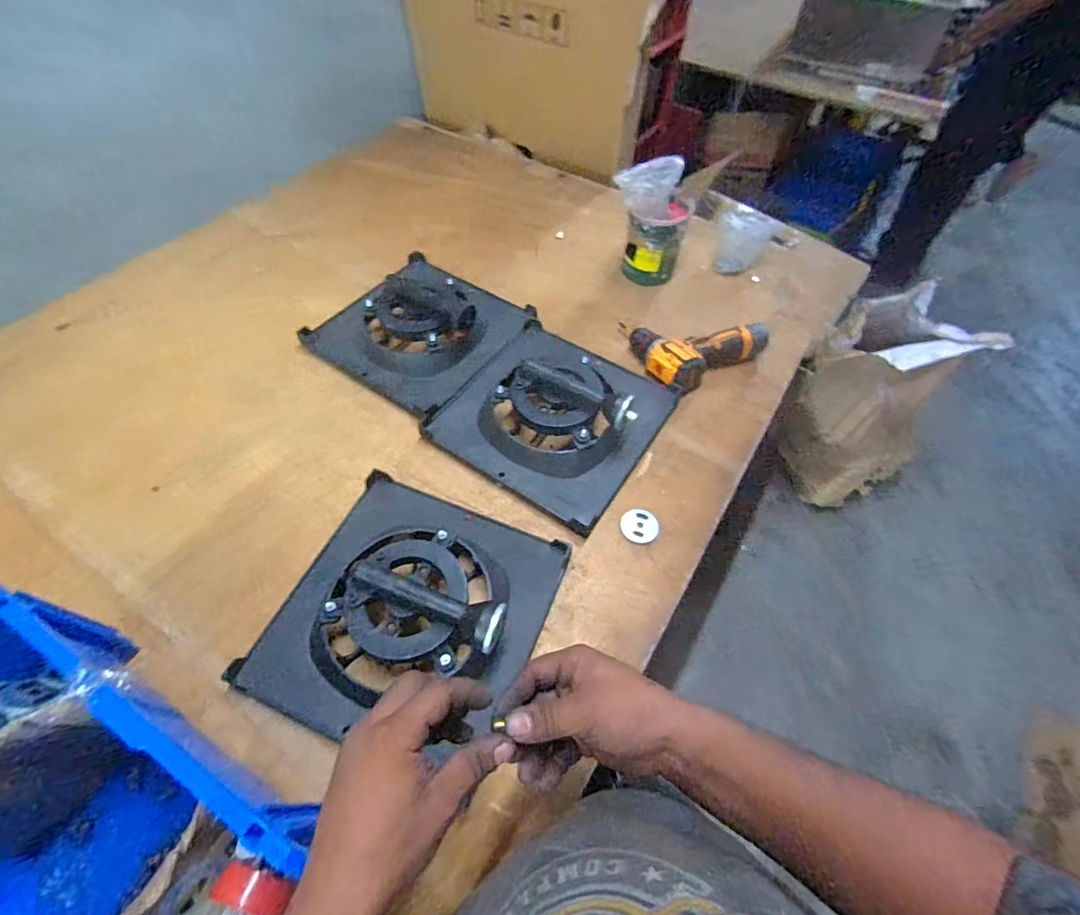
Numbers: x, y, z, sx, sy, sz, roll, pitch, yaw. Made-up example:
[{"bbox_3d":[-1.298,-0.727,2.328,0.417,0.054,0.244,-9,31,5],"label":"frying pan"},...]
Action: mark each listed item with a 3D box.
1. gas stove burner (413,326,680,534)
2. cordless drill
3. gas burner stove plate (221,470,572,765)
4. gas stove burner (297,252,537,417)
[{"bbox_3d":[0.029,-0.097,0.733,0.291,0.096,0.310,30,60,18],"label":"gas stove burner"},{"bbox_3d":[0.254,-0.208,0.830,0.203,0.052,0.178,-24,59,-17],"label":"cordless drill"},{"bbox_3d":[-0.147,0.163,0.552,0.284,0.107,0.283,20,57,12],"label":"gas burner stove plate"},{"bbox_3d":[-0.198,-0.236,0.831,0.292,0.074,0.297,34,61,18],"label":"gas stove burner"}]

